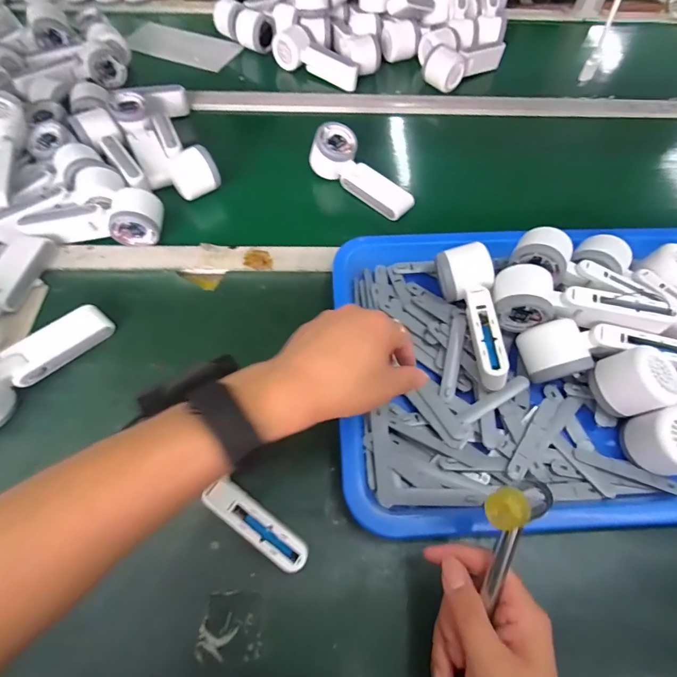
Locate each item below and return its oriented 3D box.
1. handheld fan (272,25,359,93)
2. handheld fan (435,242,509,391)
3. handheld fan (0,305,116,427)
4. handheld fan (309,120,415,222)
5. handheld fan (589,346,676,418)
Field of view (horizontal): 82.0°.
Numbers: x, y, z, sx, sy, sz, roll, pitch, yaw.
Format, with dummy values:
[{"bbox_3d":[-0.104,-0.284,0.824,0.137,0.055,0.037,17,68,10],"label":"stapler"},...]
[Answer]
[{"bbox_3d":[-0.036,-0.495,0.686,0.163,0.055,0.048,22,63,11],"label":"handheld fan"},{"bbox_3d":[0.146,-0.025,0.411,0.053,0.047,0.157,-6,61,-4],"label":"handheld fan"},{"bbox_3d":[-0.319,0.021,0.393,0.060,0.052,0.165,31,65,15],"label":"handheld fan"},{"bbox_3d":[0.034,-0.230,0.550,0.163,0.043,0.055,42,67,5],"label":"handheld fan"},{"bbox_3d":[0.330,0.052,0.374,0.162,0.051,0.056,12,60,-9],"label":"handheld fan"}]

